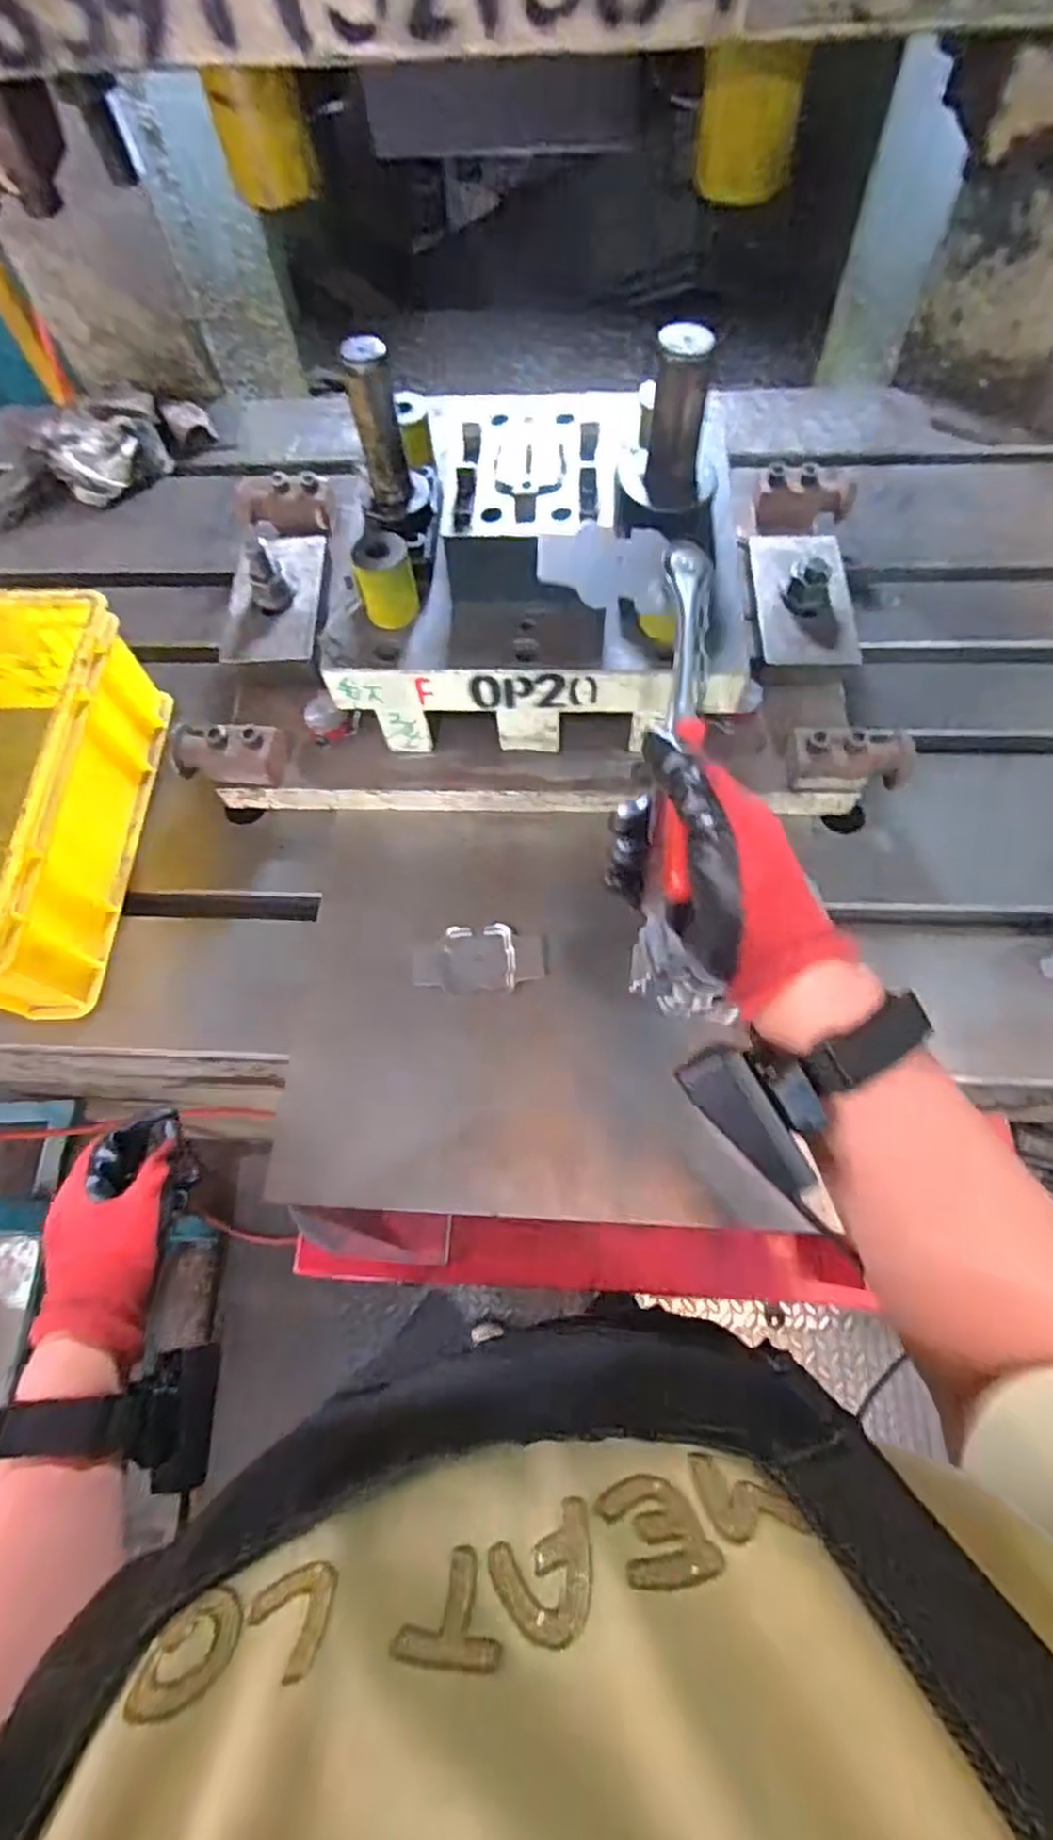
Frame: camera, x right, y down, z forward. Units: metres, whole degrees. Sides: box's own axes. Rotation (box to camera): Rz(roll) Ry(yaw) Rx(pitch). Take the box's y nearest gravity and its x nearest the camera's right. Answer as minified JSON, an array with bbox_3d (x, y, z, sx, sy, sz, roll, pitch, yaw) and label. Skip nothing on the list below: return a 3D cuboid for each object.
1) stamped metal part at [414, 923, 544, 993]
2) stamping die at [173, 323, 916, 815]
[{"bbox_3d":[-0.036,0.030,0.566,0.100,0.004,0.056,-3,66,2],"label":"stamped metal part"},{"bbox_3d":[0.006,-0.286,0.601,0.579,0.230,0.345,1,66,3],"label":"stamping die"}]

